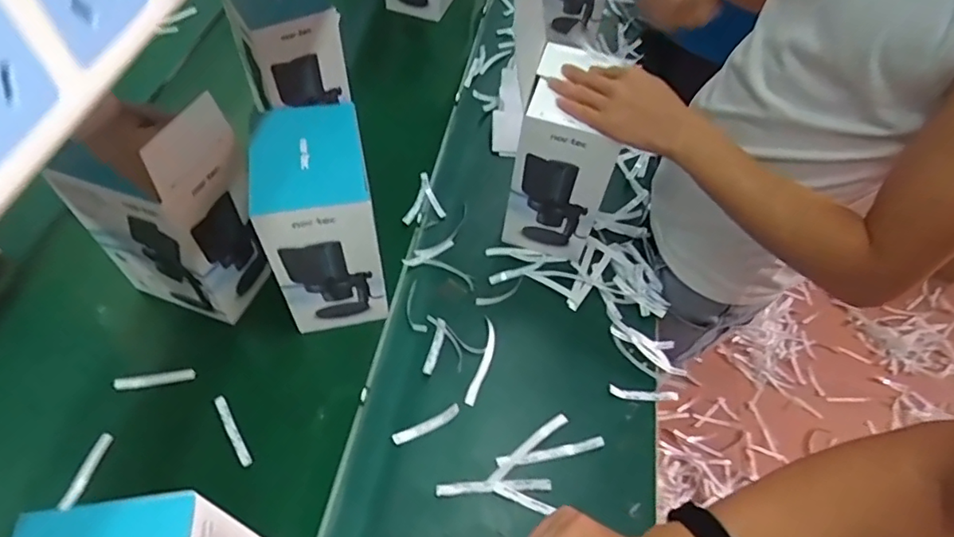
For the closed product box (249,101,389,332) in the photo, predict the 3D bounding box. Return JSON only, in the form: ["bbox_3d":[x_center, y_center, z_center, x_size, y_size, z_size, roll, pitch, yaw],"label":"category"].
[{"bbox_3d":[-0.177,-0.051,0.660,0.115,0.233,0.139,-8,56,-11],"label":"closed product box"}]

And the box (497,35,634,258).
[{"bbox_3d":[0.113,-0.142,0.742,0.112,0.245,0.140,14,55,4],"label":"box"}]

